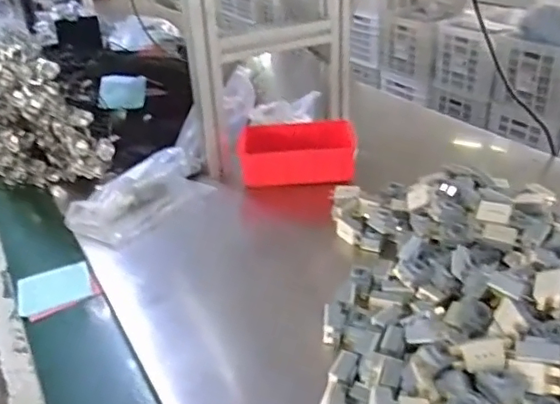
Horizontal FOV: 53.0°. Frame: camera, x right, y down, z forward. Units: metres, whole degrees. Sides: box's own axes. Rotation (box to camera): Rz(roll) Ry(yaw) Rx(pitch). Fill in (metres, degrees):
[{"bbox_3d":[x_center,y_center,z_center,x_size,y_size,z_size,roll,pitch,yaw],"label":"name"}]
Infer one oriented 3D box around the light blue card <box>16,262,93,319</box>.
[{"bbox_3d":[-0.301,0.112,0.751,0.090,0.013,0.092,-14,30,-18],"label":"light blue card"}]

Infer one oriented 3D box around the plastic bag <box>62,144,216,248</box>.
[{"bbox_3d":[-0.213,-0.015,0.897,0.119,0.068,0.240,15,34,30],"label":"plastic bag"}]

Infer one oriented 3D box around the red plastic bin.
[{"bbox_3d":[0.030,-0.084,0.964,0.195,0.081,0.089,-3,29,1],"label":"red plastic bin"}]

